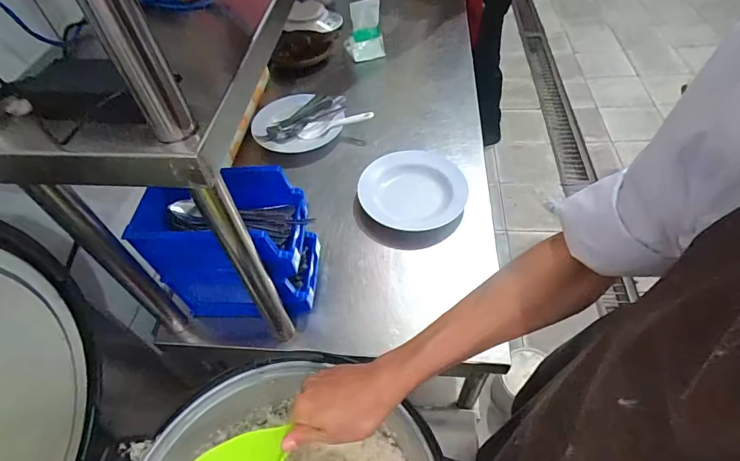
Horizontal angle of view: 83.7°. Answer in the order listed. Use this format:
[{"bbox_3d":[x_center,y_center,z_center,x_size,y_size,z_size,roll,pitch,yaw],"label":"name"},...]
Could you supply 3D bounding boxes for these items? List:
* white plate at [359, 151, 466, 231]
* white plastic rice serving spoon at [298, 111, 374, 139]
[{"bbox_3d":[0.099,-0.091,0.869,0.208,0.022,0.243,37,54,22],"label":"white plate"},{"bbox_3d":[-0.083,-0.261,1.011,0.187,0.018,0.043,-11,49,13],"label":"white plastic rice serving spoon"}]

